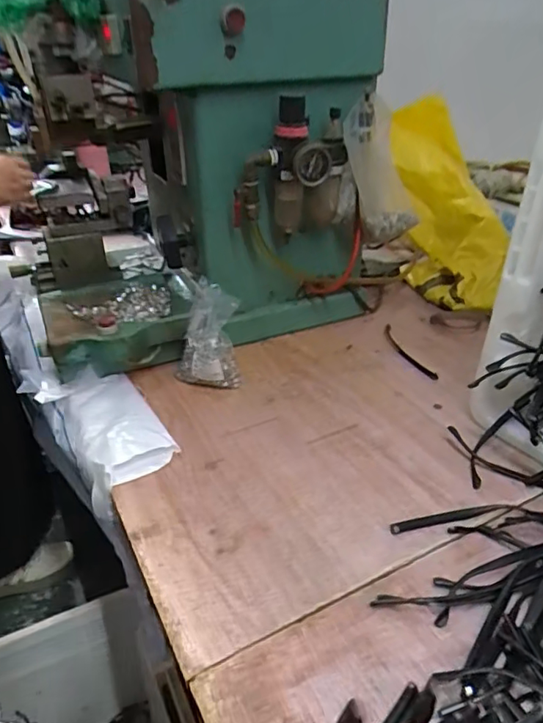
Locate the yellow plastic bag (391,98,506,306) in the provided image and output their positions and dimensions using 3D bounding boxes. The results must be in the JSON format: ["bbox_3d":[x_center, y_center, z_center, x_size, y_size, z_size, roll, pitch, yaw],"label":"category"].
[{"bbox_3d":[0.249,-0.228,0.833,0.121,0.312,0.124,-13,2,-21],"label":"yellow plastic bag"}]

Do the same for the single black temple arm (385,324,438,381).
[{"bbox_3d":[0.172,-0.013,0.710,0.015,0.016,0.143,-6,31,-9],"label":"single black temple arm"}]

